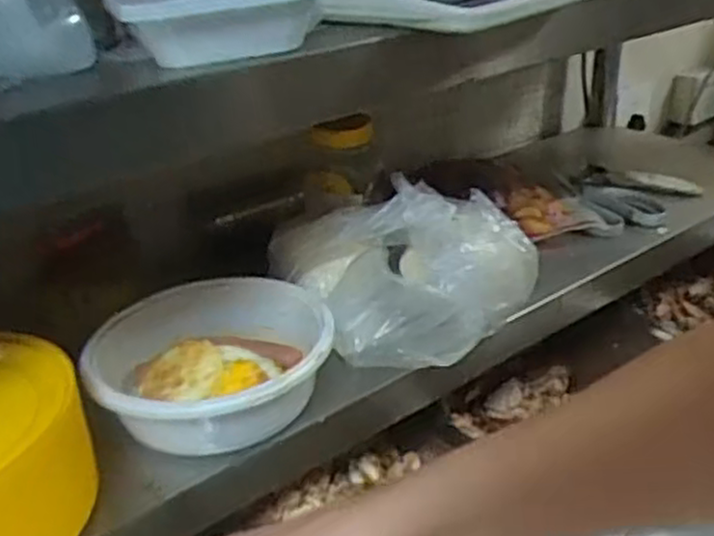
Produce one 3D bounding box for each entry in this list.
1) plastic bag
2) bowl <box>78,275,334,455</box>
[{"bbox_3d":[0.048,-0.005,0.598,0.176,0.093,0.167,-18,31,-26],"label":"plastic bag"},{"bbox_3d":[-0.102,0.065,0.542,0.158,0.053,0.161,-2,28,1],"label":"bowl"}]

